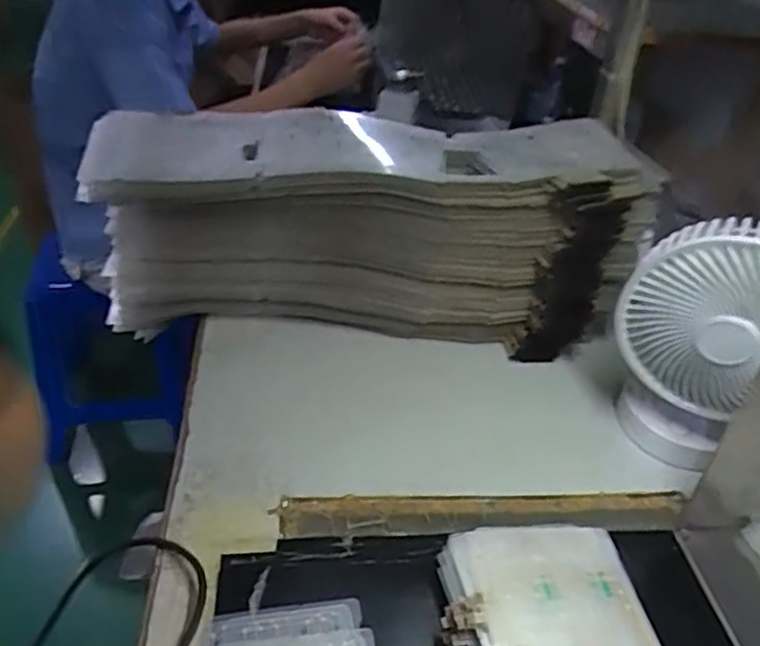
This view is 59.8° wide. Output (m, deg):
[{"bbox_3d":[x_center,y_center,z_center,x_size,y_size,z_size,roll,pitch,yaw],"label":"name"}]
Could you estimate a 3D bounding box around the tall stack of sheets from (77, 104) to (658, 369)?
[{"bbox_3d":[-0.005,-0.078,0.598,0.471,0.159,0.158,0,37,-9],"label":"tall stack of sheets"}]

